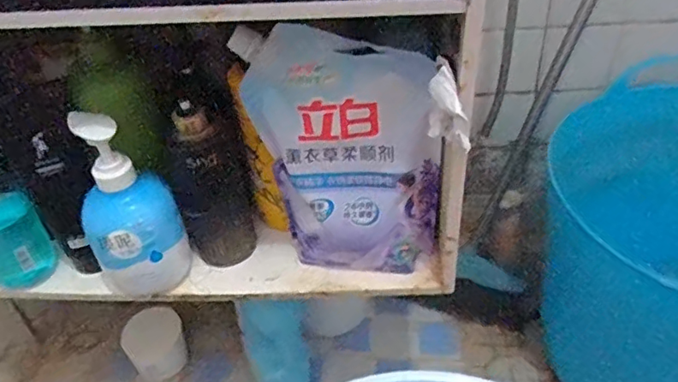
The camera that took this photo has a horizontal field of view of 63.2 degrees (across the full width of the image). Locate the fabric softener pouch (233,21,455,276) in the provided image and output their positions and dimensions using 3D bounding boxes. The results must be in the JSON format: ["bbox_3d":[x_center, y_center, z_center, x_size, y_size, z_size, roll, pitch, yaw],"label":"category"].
[{"bbox_3d":[0.006,-0.027,0.519,0.178,0.230,0.054,-2,40,4],"label":"fabric softener pouch"}]

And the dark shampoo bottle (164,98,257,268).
[{"bbox_3d":[-0.134,-0.003,0.579,0.070,0.162,0.065,0,40,6],"label":"dark shampoo bottle"}]

